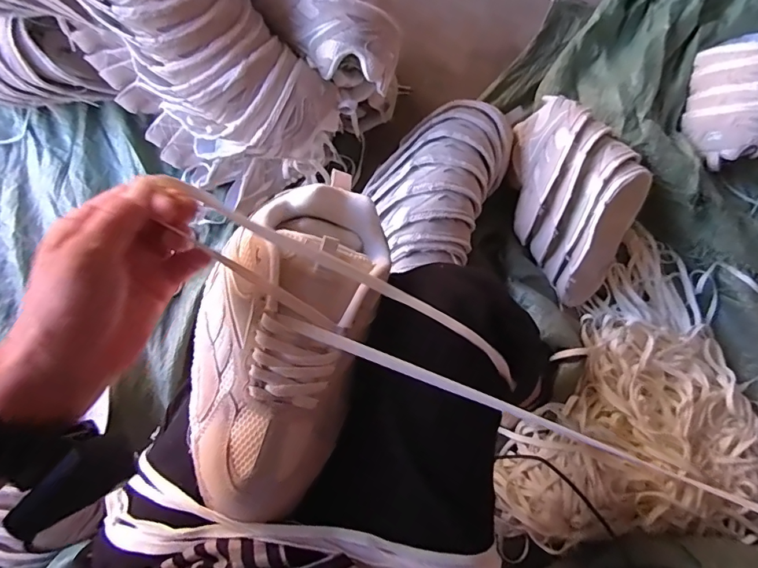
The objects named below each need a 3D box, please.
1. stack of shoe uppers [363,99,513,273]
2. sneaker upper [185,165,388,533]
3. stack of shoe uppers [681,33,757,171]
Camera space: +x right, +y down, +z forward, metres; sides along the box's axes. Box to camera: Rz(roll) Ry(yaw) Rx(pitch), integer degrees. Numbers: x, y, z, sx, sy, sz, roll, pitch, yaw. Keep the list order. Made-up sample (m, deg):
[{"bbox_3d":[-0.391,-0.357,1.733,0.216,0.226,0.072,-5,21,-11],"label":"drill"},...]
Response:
[{"bbox_3d":[0.082,-0.151,0.671,0.171,0.083,0.284,25,80,6],"label":"stack of shoe uppers"},{"bbox_3d":[-0.073,0.041,0.334,0.117,0.071,0.238,16,87,4],"label":"sneaker upper"},{"bbox_3d":[0.578,-0.293,0.732,0.132,0.098,0.210,22,79,6],"label":"stack of shoe uppers"}]

